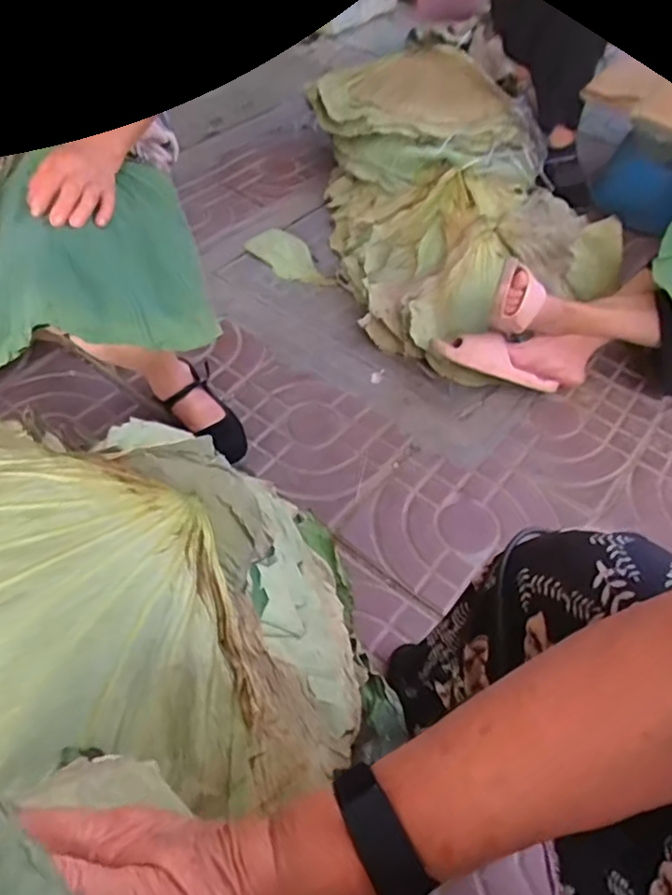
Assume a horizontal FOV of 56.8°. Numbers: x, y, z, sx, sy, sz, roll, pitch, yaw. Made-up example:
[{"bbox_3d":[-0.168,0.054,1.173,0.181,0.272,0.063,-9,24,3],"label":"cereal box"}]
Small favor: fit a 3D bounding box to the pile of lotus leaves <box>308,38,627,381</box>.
[{"bbox_3d":[0.264,-0.538,1.346,0.508,0.295,0.813,-3,52,-8],"label":"pile of lotus leaves"}]

